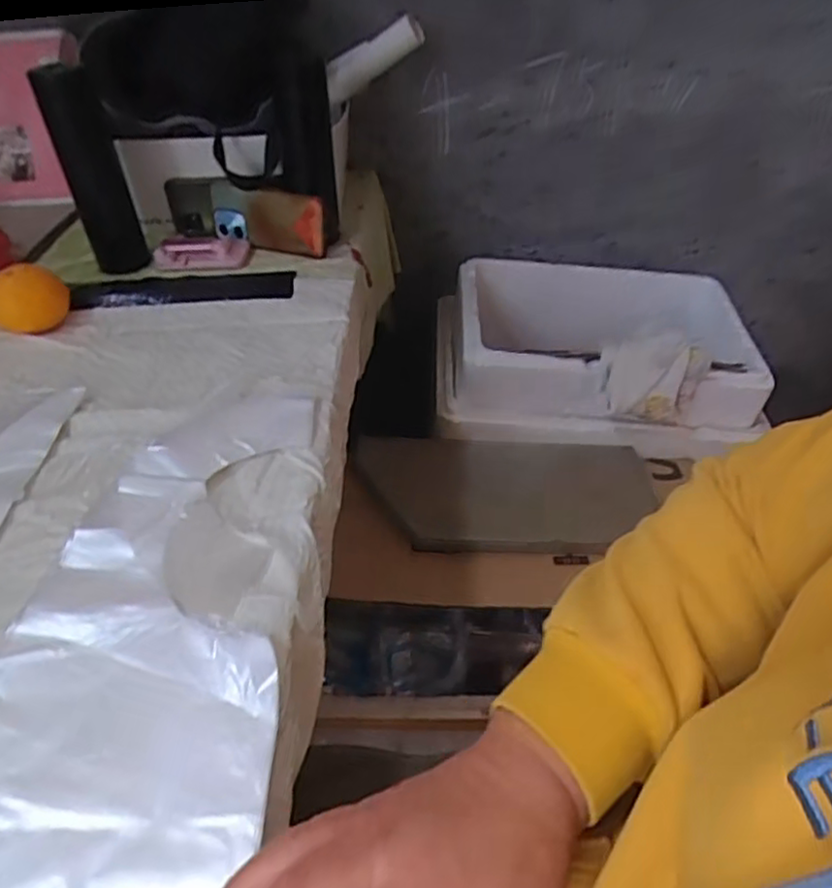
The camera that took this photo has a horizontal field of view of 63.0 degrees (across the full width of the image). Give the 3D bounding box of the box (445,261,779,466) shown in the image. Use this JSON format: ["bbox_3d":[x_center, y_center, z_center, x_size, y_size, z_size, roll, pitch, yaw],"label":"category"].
[{"bbox_3d":[0.270,-0.138,1.037,0.466,0.157,0.309,3,43,6],"label":"box"}]

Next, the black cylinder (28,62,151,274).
[{"bbox_3d":[-0.367,-0.310,0.775,0.061,0.214,0.069,-18,45,-17],"label":"black cylinder"}]

